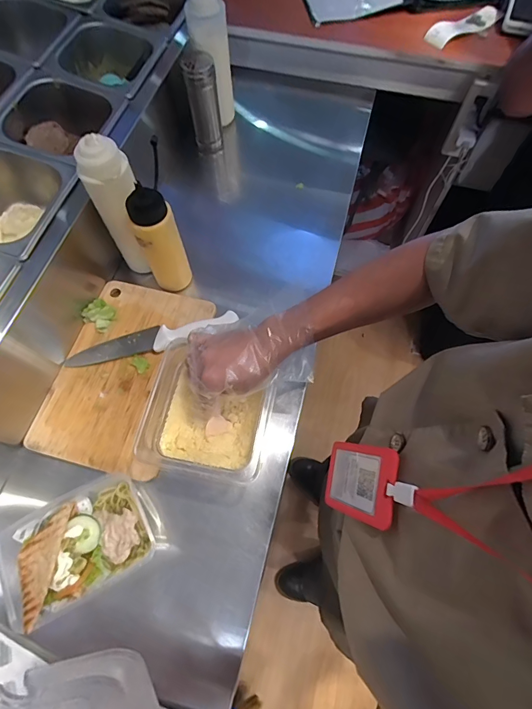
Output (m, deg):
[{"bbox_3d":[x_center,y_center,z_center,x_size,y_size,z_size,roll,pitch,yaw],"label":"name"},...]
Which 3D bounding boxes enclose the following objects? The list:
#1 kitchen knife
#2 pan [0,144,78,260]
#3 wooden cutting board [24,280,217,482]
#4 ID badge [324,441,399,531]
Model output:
[{"bbox_3d":[-0.180,-0.025,0.583,0.272,0.029,0.044,-10,66,-5],"label":"kitchen knife"},{"bbox_3d":[-0.379,-0.213,0.547,0.171,0.103,0.183,22,68,9],"label":"pan"},{"bbox_3d":[-0.218,0.021,0.573,0.194,0.014,0.295,13,67,6],"label":"wooden cutting board"},{"bbox_3d":[0.090,0.125,0.369,0.005,0.115,0.069,16,77,-17],"label":"ID badge"}]

